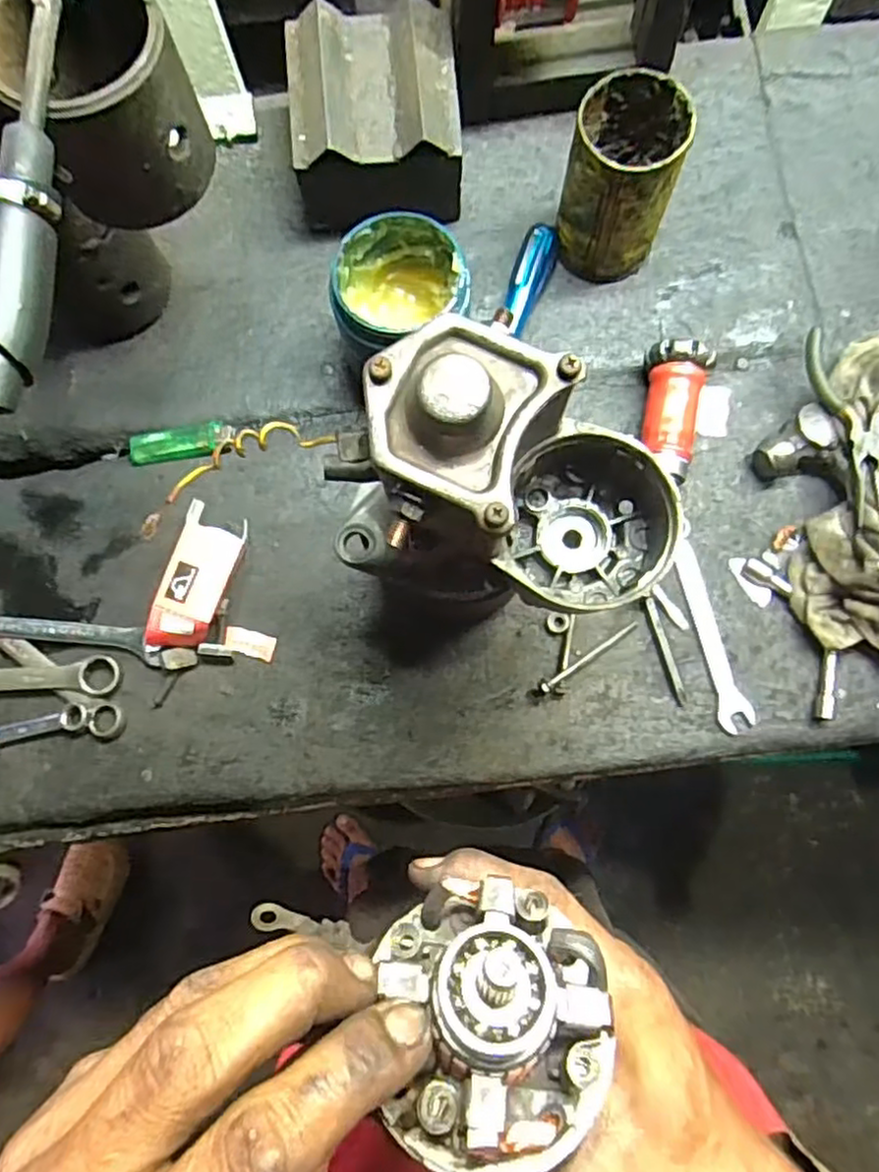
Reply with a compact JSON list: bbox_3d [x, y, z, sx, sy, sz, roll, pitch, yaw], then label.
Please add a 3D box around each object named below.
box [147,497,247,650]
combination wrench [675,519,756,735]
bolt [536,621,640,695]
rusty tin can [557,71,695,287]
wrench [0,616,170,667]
[{"bbox_3d":[-0.170,-0.001,0.494,0.045,0.044,0.105,18,80,5],"label":"box"},{"bbox_3d":[0.189,0.028,0.489,0.022,0.007,0.146,-14,79,-1],"label":"combination wrench"},{"bbox_3d":[0.105,0.048,0.490,0.084,0.012,0.010,-36,82,-4],"label":"bolt"},{"bbox_3d":[0.128,-0.285,0.493,0.078,0.113,0.083,22,81,6],"label":"rusty tin can"},{"bbox_3d":[-0.293,0.035,0.506,0.192,0.015,0.024,6,79,3],"label":"wrench"}]

